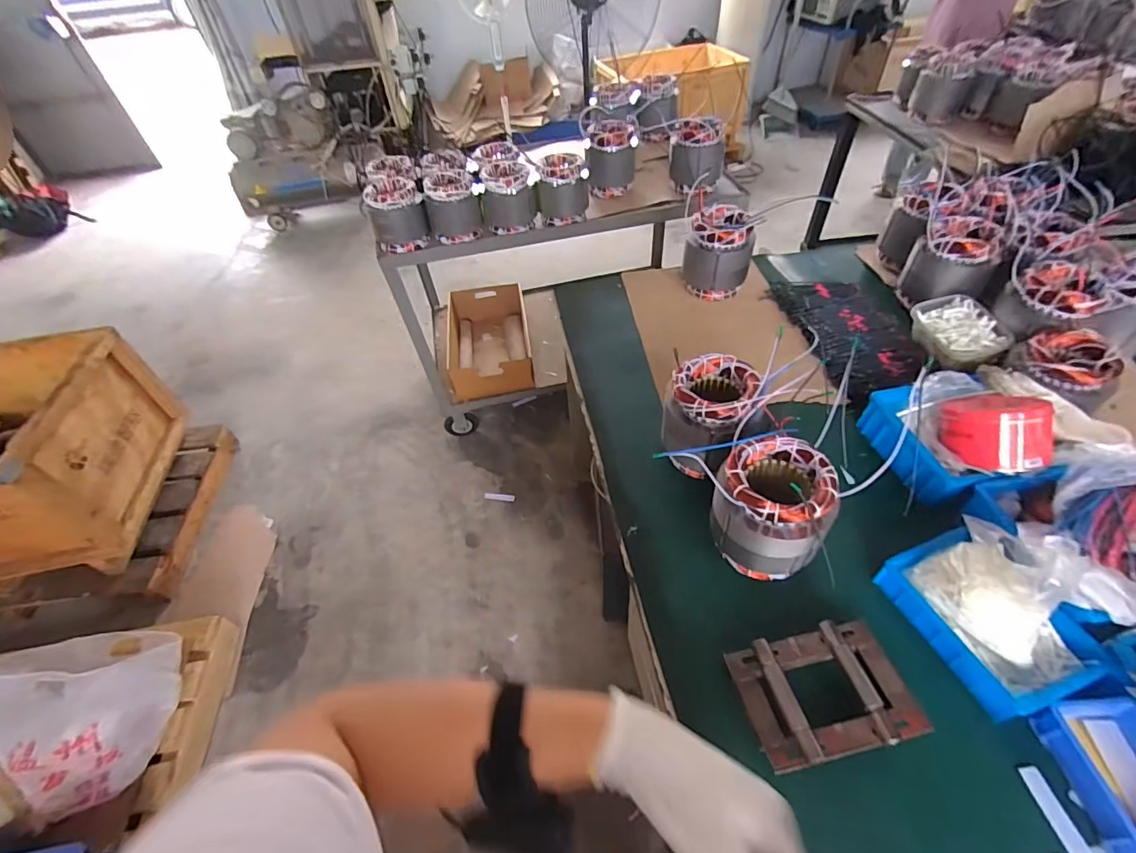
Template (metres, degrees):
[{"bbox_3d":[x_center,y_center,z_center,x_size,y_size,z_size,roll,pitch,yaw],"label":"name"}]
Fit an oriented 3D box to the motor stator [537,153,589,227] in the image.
[{"bbox_3d":[-0.009,-0.685,1.425,0.131,0.158,0.131,2,49,7],"label":"motor stator"}]

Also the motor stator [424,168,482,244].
[{"bbox_3d":[-0.331,-0.633,1.399,0.139,0.145,0.155,-14,49,-7],"label":"motor stator"}]

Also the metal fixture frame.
[{"bbox_3d":[0.316,0.328,0.607,0.199,0.047,0.138,-10,49,-4],"label":"metal fixture frame"}]

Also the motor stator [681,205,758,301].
[{"bbox_3d":[0.361,-0.418,1.178,0.154,0.167,0.131,8,50,12],"label":"motor stator"}]

